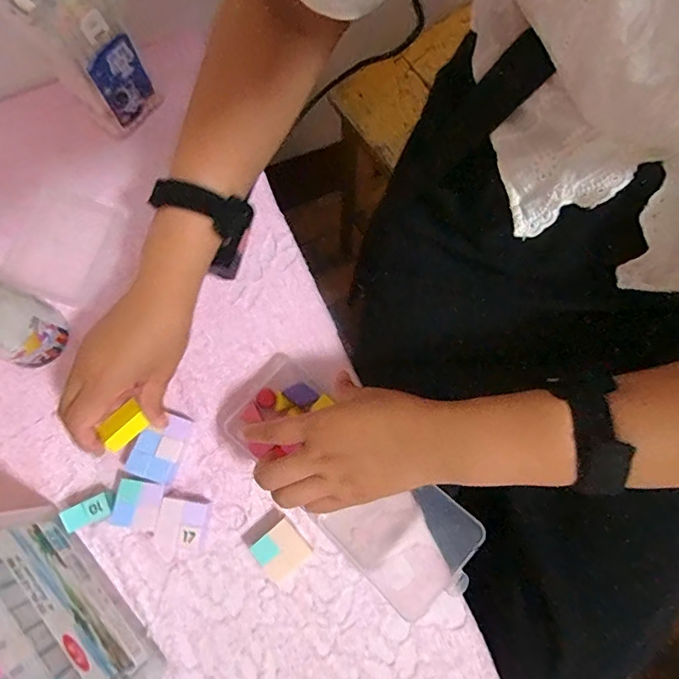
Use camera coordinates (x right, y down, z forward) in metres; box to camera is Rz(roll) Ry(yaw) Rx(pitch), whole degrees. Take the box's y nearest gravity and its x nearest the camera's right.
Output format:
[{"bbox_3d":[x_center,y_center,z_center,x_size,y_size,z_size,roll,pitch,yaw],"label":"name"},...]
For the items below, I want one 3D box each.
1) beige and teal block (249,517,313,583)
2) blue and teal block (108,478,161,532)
[{"bbox_3d":[-0.052,0.186,0.432,0.041,0.017,0.038,-39,80,-9],"label":"beige and teal block"},{"bbox_3d":[-0.183,0.149,0.443,0.038,0.022,0.040,7,77,2],"label":"blue and teal block"}]

